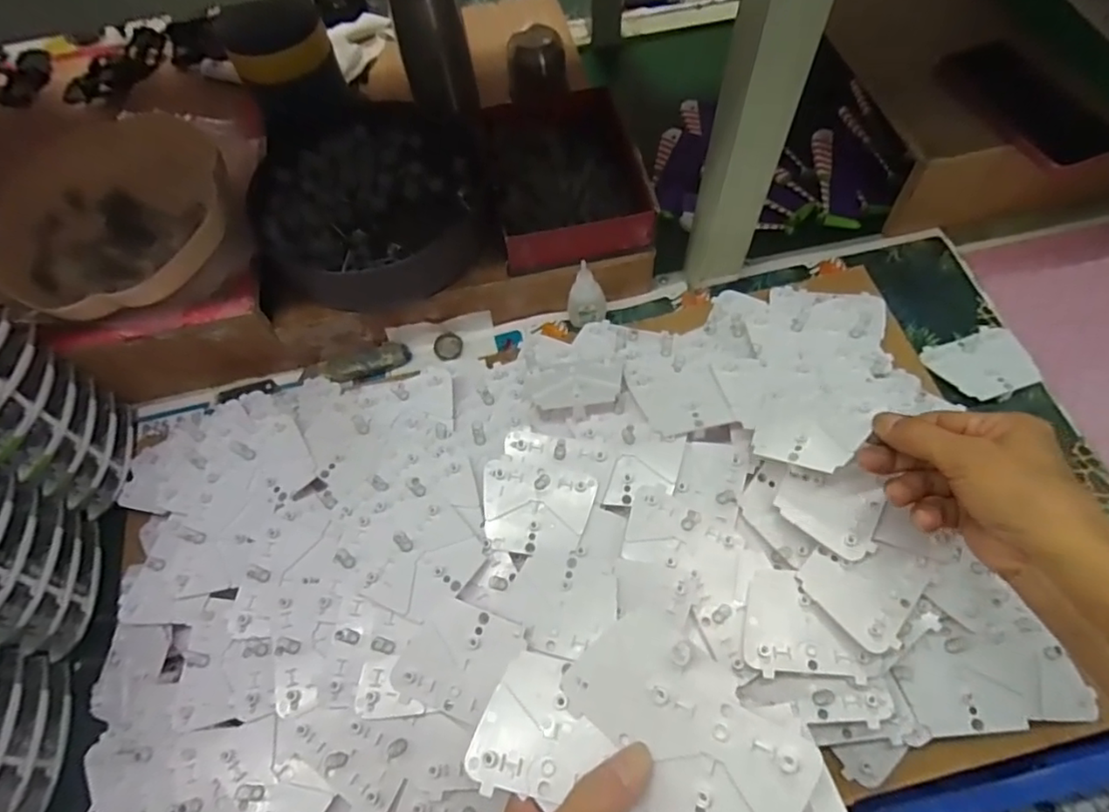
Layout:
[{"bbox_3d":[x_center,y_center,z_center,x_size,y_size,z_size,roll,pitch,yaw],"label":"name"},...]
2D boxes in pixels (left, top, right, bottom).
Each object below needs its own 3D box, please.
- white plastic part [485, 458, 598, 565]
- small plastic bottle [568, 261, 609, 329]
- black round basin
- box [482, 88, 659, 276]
[{"bbox_3d":[-0.014,0.076,0.435,0.079,0.005,0.066,13,73,0],"label":"white plastic part"},{"bbox_3d":[0.031,-0.103,0.546,0.036,0.065,0.026,0,64,3],"label":"small plastic bottle"},{"bbox_3d":[-0.165,-0.191,0.551,0.206,0.042,0.211,-1,64,2],"label":"black round basin"},{"bbox_3d":[0.009,-0.220,0.556,0.141,0.042,0.189,-8,64,-1],"label":"box"}]

